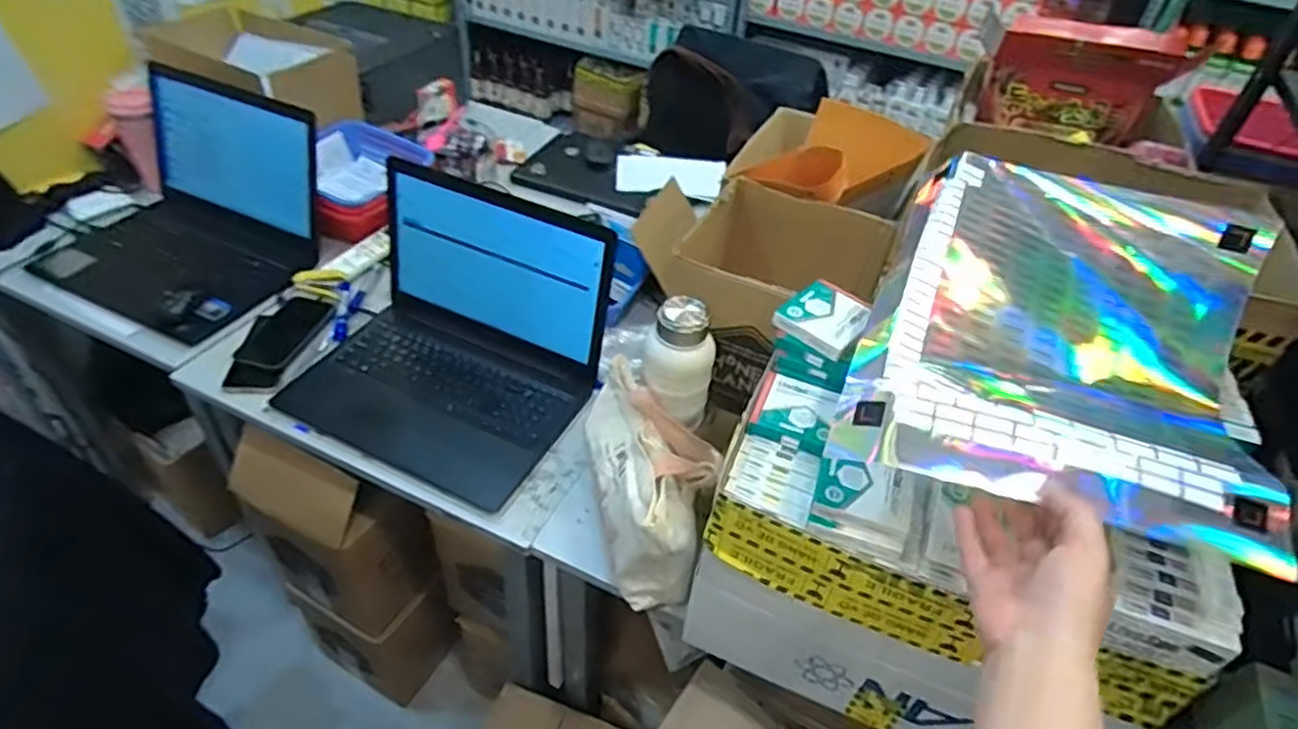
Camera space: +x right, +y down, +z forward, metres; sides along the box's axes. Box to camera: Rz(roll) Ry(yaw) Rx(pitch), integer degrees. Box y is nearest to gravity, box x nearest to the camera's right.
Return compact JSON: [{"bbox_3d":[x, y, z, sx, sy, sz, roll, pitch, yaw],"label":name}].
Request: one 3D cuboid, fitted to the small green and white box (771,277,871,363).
[{"bbox_3d":[0.184,-0.049,0.737,0.076,0.016,0.091,31,49,25],"label":"small green and white box"}]

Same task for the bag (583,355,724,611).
[{"bbox_3d":[0.002,0.127,0.822,0.124,0.152,0.249,-6,44,-12],"label":"bag"}]

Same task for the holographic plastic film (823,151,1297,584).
[{"bbox_3d":[0.342,-0.021,0.567,0.294,0.104,0.330,20,45,16],"label":"holographic plastic film"}]

